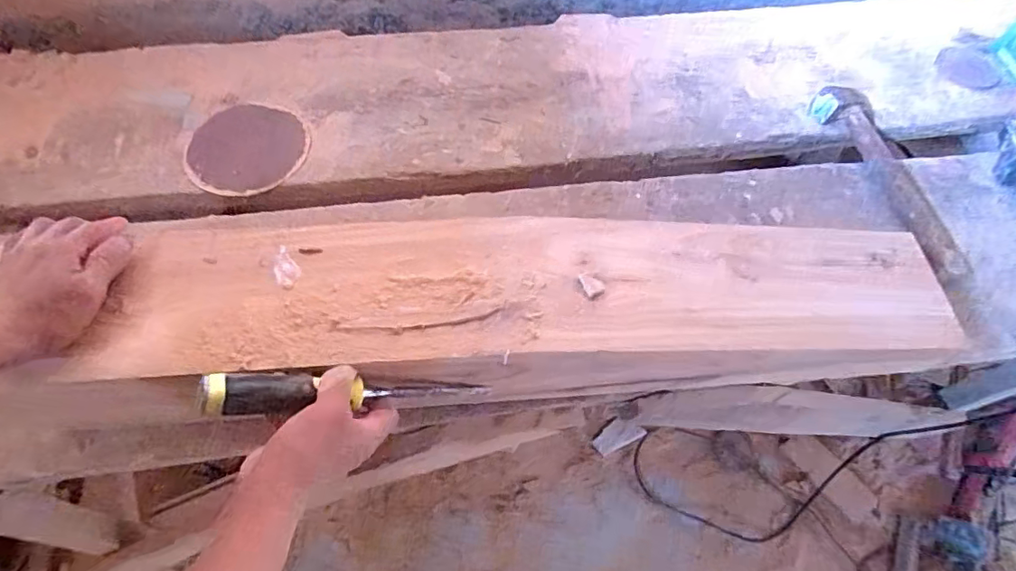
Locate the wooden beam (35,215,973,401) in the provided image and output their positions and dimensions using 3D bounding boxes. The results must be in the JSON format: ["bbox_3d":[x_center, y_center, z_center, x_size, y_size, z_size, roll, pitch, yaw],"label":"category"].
[{"bbox_3d":[0.046,0.024,0.561,0.812,0.117,0.157,0,61,-8],"label":"wooden beam"}]

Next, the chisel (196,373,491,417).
[{"bbox_3d":[-0.129,0.097,0.477,0.254,0.025,0.027,8,55,-35],"label":"chisel"}]

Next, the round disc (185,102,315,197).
[{"bbox_3d":[-0.375,-0.199,0.775,0.174,0.012,0.157,-1,61,-1],"label":"round disc"}]

